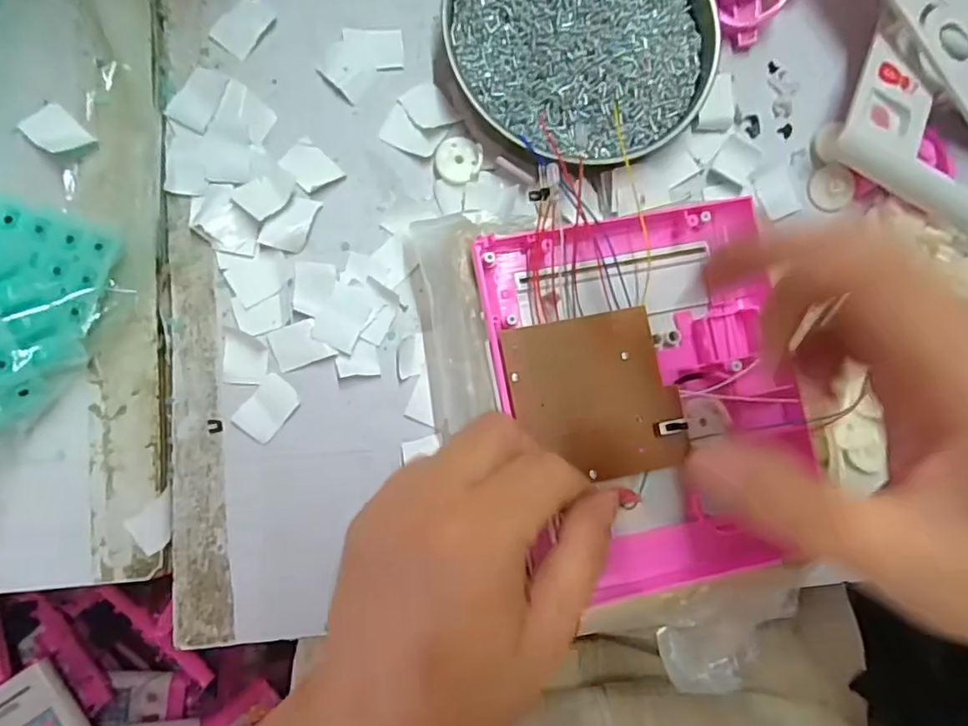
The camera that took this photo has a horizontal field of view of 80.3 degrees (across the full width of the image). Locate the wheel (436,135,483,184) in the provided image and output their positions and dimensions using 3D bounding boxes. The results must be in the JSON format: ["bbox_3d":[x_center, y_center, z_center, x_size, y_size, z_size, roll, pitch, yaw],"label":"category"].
[{"bbox_3d":[-0.013,-0.101,0.286,0.022,0.004,0.022,0,87,-6],"label":"wheel"}]

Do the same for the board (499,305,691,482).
[{"bbox_3d":[0.049,0.015,0.253,0.071,0.006,0.071,-10,85,-3],"label":"board"}]

